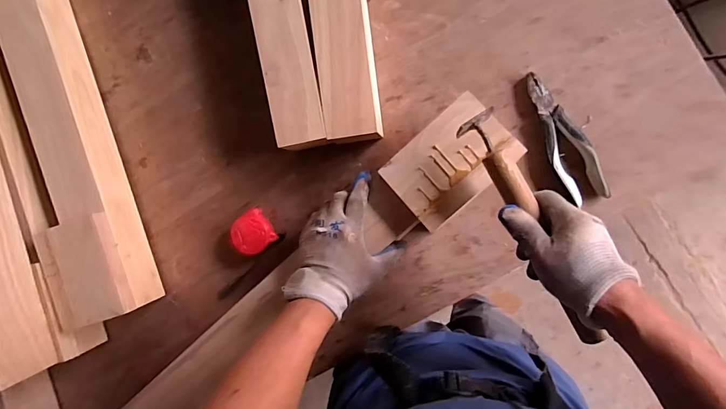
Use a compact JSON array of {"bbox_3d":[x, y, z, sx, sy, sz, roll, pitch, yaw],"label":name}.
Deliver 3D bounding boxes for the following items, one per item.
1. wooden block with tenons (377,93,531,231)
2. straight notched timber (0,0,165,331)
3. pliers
[{"bbox_3d":[0.107,-0.053,0.494,0.148,0.018,0.103,-41,87,9],"label":"wooden block with tenons"},{"bbox_3d":[-0.481,-0.171,0.629,0.103,0.099,0.707,-15,91,9],"label":"straight notched timber"},{"bbox_3d":[0.275,-0.091,0.560,0.058,0.023,0.193,-30,88,9],"label":"pliers"}]

